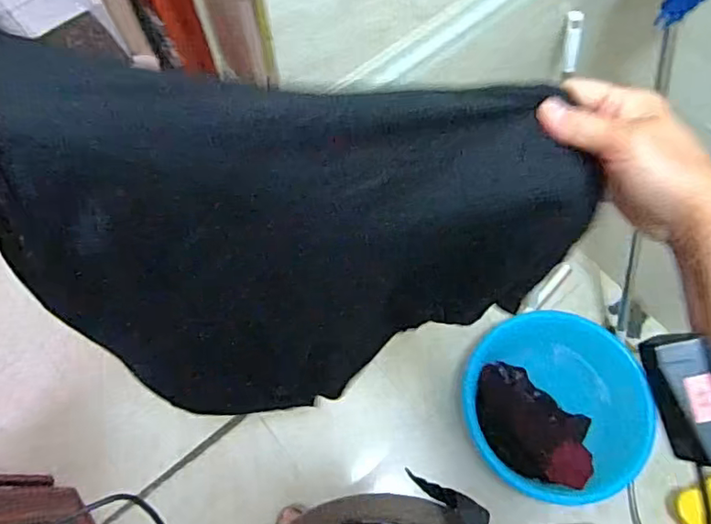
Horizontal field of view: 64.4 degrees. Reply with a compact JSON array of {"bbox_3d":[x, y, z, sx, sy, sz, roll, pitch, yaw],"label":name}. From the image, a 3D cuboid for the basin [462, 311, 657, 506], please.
[{"bbox_3d":[0.456,0.331,1.319,0.383,0.144,0.412,0,69,0],"label":"basin"}]

